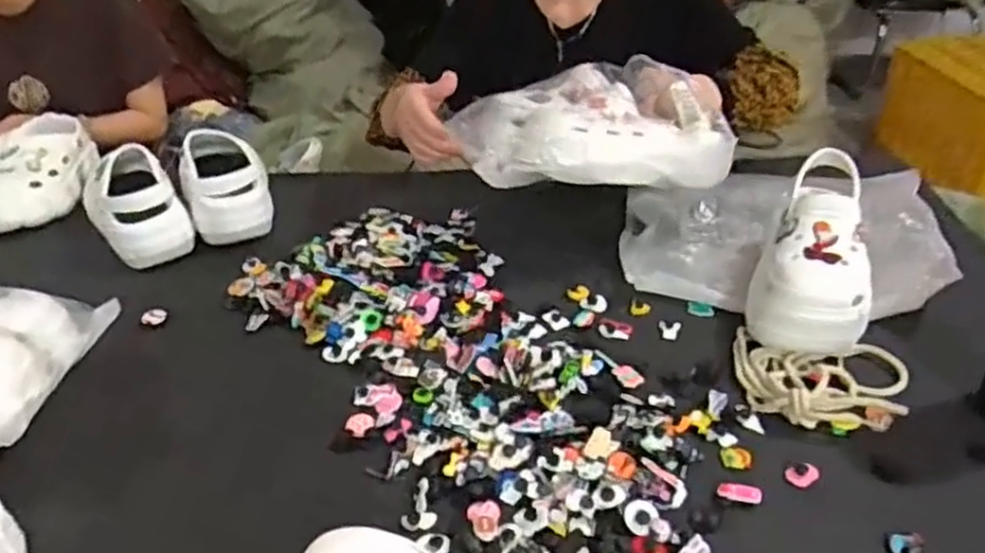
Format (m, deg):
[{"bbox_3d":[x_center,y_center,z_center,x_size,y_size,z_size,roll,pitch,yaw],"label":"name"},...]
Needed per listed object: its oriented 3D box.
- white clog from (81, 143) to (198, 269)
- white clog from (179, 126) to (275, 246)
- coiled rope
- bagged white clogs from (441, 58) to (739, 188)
[{"bbox_3d":[-0.469,-0.090,0.993,0.106,0.106,0.161,-26,39,-30],"label":"white clog"},{"bbox_3d":[-0.366,-0.129,1.035,0.108,0.106,0.161,-17,35,-19],"label":"white clog"},{"bbox_3d":[0.298,0.095,0.693,0.145,0.028,0.122,7,34,17],"label":"coiled rope"},{"bbox_3d":[0.120,-0.179,0.889,0.299,0.103,0.173,-8,33,-6],"label":"bagged white clogs"}]

